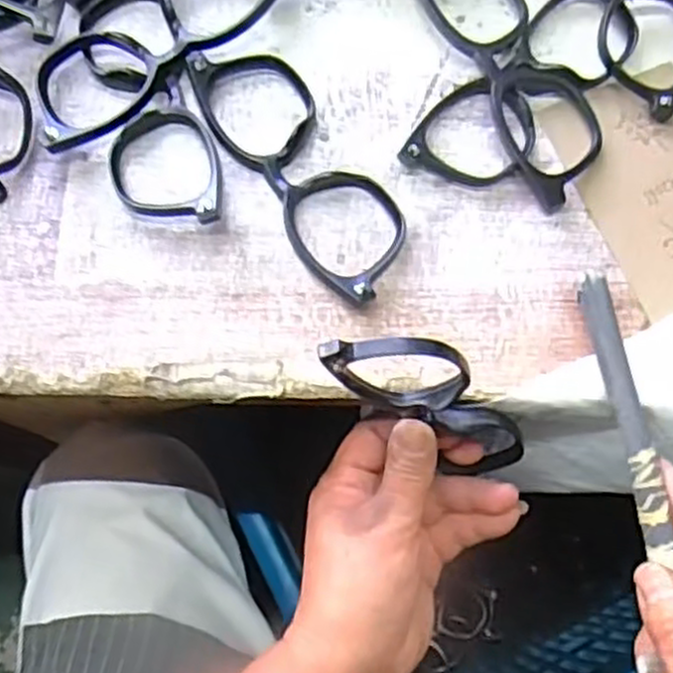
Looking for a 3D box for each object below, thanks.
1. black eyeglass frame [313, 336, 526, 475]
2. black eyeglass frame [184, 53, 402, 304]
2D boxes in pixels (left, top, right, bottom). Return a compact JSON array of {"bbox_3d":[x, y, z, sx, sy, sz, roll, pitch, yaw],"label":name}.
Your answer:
[{"bbox_3d":[0.040,0.026,0.318,0.040,0.133,0.029,11,73,41],"label":"black eyeglass frame"},{"bbox_3d":[-0.015,-0.079,0.349,0.049,0.018,0.139,-33,75,-9],"label":"black eyeglass frame"}]

